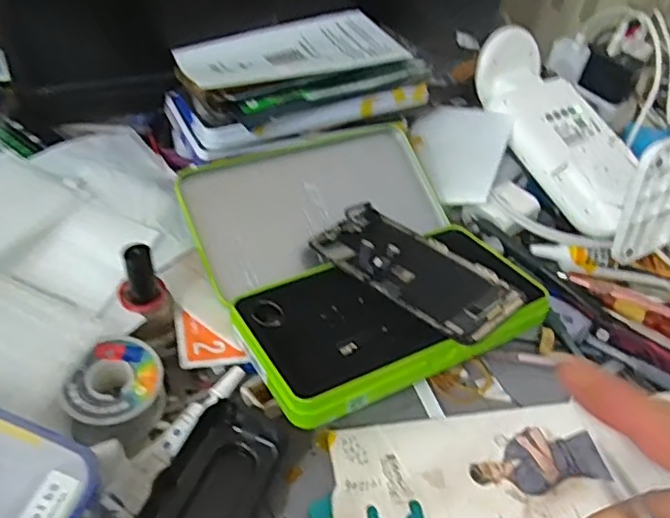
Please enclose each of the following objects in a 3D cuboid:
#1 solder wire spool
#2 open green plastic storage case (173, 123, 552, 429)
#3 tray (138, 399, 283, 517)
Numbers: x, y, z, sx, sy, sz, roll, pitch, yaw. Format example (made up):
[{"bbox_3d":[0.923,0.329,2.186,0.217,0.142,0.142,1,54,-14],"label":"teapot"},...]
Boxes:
[{"bbox_3d":[-0.121,0.077,0.335,0.052,0.035,0.050,4,43,-4],"label":"solder wire spool"},{"bbox_3d":[0.018,-0.004,0.413,0.198,0.049,0.204,-19,49,-25],"label":"open green plastic storage case"},{"bbox_3d":[-0.067,0.123,0.304,0.050,0.018,0.111,19,44,12],"label":"tray"}]

